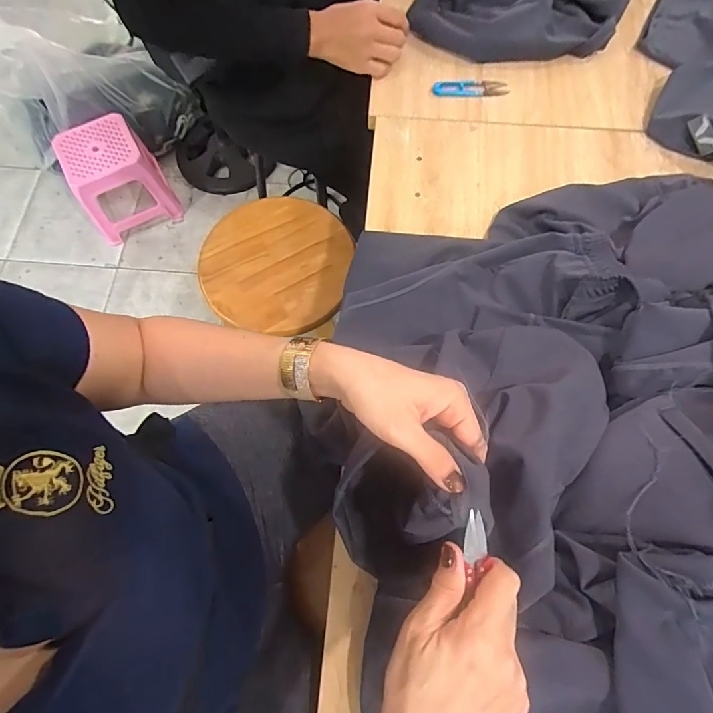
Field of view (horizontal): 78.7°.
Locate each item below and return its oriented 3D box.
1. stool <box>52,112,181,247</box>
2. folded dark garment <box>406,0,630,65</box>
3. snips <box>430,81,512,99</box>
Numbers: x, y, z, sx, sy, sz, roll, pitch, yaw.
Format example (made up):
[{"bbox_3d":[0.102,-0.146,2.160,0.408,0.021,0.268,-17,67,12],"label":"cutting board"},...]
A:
[{"bbox_3d":[-0.789,-0.585,1.438,0.272,0.253,0.237,-29,73,-9],"label":"stool"},{"bbox_3d":[0.289,-0.638,0.757,0.343,0.040,0.308,16,72,7],"label":"folded dark garment"},{"bbox_3d":[0.186,-0.439,0.710,0.122,0.008,0.032,-1,71,1],"label":"snips"}]

